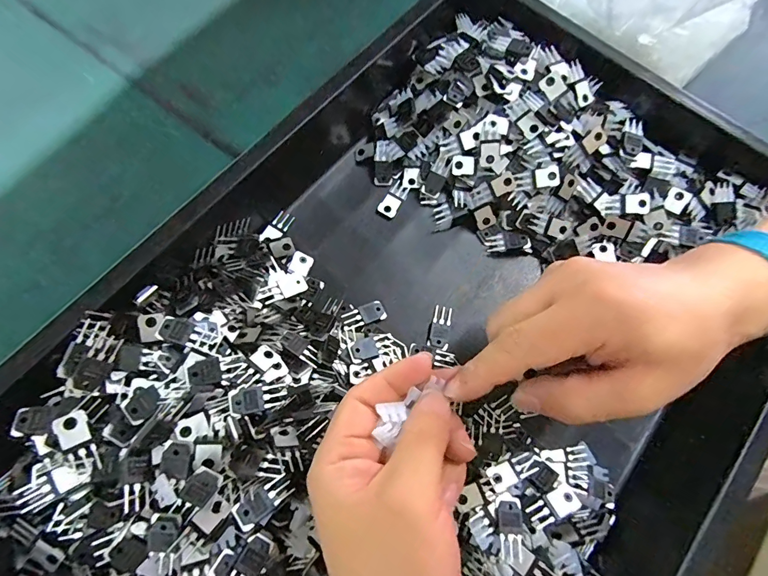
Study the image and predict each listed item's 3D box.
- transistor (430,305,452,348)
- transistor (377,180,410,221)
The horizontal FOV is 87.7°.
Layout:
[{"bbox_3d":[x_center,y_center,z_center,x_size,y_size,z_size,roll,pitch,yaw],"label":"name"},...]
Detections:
[{"bbox_3d":[0.045,0.030,0.313,0.014,0.004,0.032,13,72,3],"label":"transistor"},{"bbox_3d":[0.008,-0.075,0.343,0.016,0.007,0.035,30,74,8],"label":"transistor"}]

